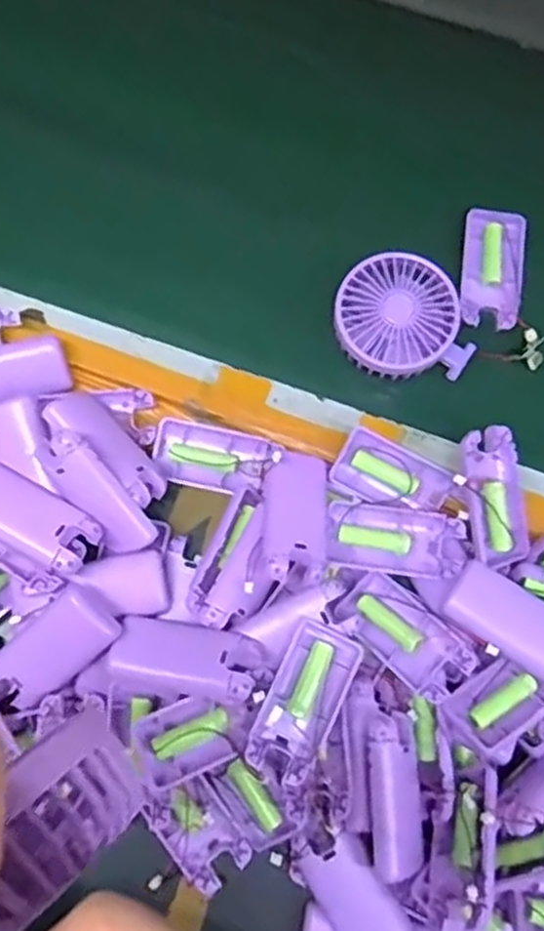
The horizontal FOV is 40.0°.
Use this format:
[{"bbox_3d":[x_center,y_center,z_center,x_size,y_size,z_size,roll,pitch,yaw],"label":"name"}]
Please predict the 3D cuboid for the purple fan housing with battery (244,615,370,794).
[{"bbox_3d":[0.021,0.152,0.483,0.044,0.020,0.097,26,79,4],"label":"purple fan housing with battery"}]

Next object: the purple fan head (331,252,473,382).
[{"bbox_3d":[0.094,-0.109,0.553,0.093,0.029,0.089,0,78,-1],"label":"purple fan head"}]

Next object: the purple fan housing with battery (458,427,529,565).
[{"bbox_3d":[0.156,0.022,0.521,0.043,0.019,0.094,-10,93,-3],"label":"purple fan housing with battery"}]

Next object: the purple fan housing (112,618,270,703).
[{"bbox_3d":[-0.055,0.124,0.483,0.095,0.024,0.041,11,78,1],"label":"purple fan housing"}]

